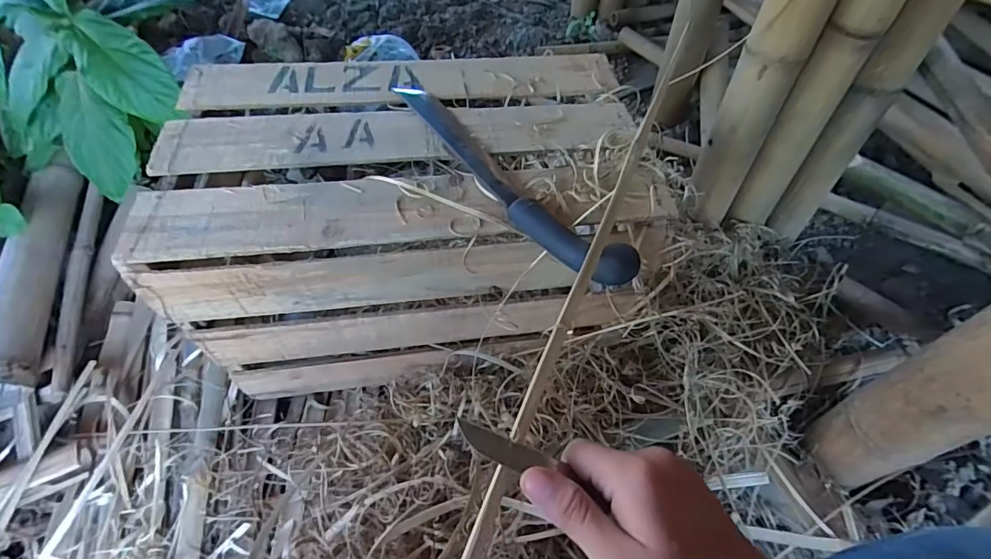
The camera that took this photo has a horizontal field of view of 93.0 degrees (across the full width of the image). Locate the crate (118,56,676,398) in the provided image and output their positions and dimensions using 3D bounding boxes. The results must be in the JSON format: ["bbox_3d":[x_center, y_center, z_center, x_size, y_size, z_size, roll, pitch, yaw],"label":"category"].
[{"bbox_3d":[-0.108,-0.084,0.703,0.571,0.322,0.350,-3,54,-5],"label":"crate"}]

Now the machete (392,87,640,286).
[{"bbox_3d":[-0.005,-0.126,0.540,0.066,0.025,0.405,-33,62,-24],"label":"machete"}]

